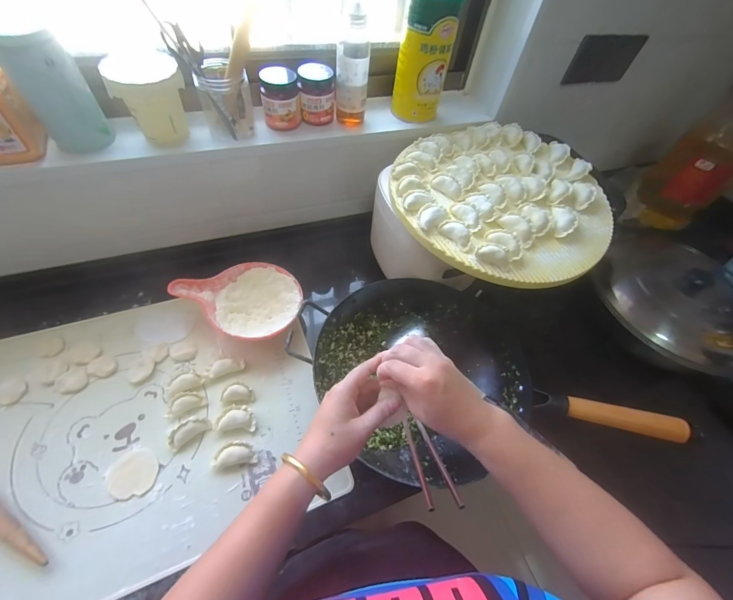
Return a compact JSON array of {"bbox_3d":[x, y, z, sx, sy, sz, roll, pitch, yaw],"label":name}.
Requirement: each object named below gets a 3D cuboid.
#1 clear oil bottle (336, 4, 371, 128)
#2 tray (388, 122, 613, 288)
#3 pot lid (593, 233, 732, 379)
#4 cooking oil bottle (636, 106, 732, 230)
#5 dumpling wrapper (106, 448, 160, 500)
[{"bbox_3d":[-0.027,-0.416,0.599,0.059,0.176,0.060,0,55,-6],"label":"clear oil bottle"},{"bbox_3d":[0.245,-0.191,0.579,0.376,0.041,0.360,3,55,-4],"label":"tray"},{"bbox_3d":[0.614,0.018,0.601,0.265,0.078,0.336,-36,66,-26],"label":"pot lid"},{"bbox_3d":[0.824,-0.325,0.819,0.152,0.333,0.099,37,60,19],"label":"cooking oil bottle"},{"bbox_3d":[-0.341,0.253,0.476,0.068,0.004,0.064,0,54,0],"label":"dumpling wrapper"}]

